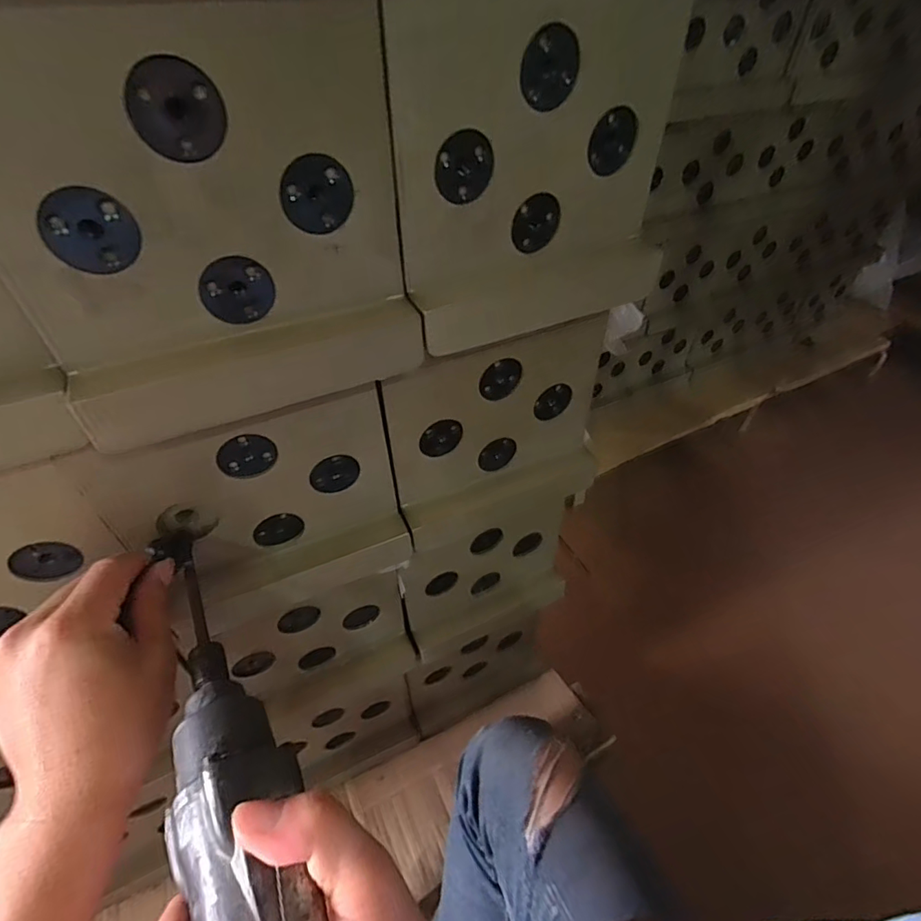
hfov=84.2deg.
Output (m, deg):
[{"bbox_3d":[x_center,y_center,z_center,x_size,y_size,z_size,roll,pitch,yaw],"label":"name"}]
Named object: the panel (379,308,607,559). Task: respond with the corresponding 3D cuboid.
[{"bbox_3d":[0.037,-0.016,0.416,0.182,0.181,0.032,-20,48,-19],"label":"panel"}]

